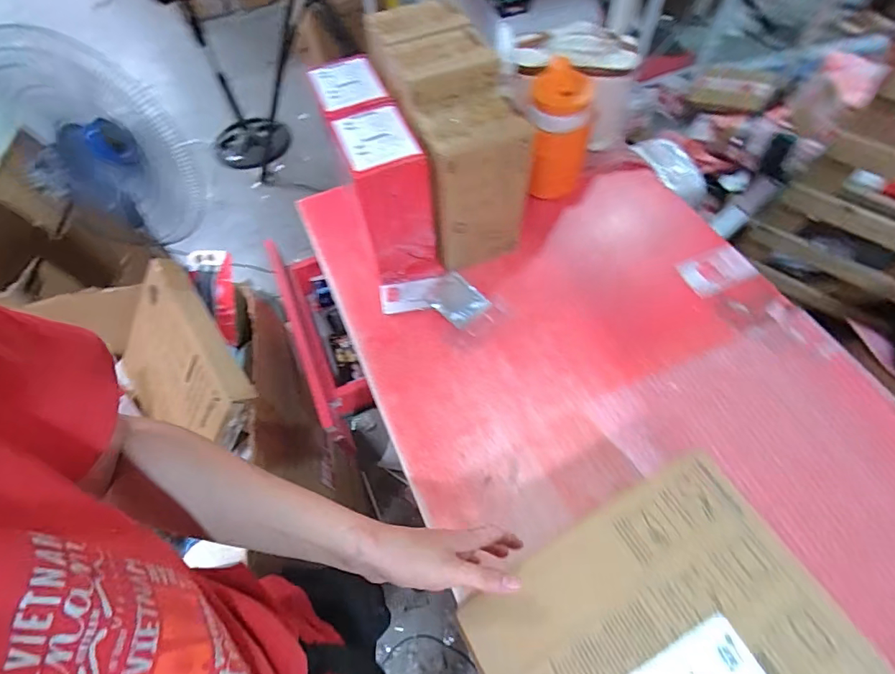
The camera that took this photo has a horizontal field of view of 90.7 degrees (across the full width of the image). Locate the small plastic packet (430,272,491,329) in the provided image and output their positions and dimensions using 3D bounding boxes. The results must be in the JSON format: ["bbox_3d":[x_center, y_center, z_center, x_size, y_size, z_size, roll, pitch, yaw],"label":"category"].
[{"bbox_3d":[0.017,-0.065,0.769,0.095,0.014,0.072,37,70,21],"label":"small plastic packet"}]

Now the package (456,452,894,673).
[{"bbox_3d":[0.197,0.283,0.378,0.298,0.012,0.251,-27,63,-11],"label":"package"}]

